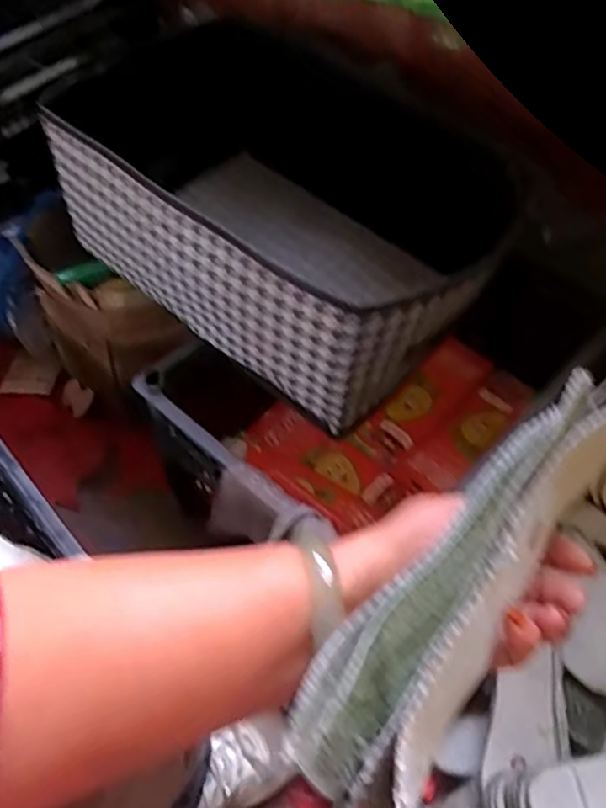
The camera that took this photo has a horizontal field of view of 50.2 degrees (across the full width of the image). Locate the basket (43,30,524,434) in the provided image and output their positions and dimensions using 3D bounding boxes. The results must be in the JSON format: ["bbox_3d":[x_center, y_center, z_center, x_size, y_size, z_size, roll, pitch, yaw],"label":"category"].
[{"bbox_3d":[-0.007,-0.206,0.700,0.444,0.186,0.316,34,59,22],"label":"basket"}]

